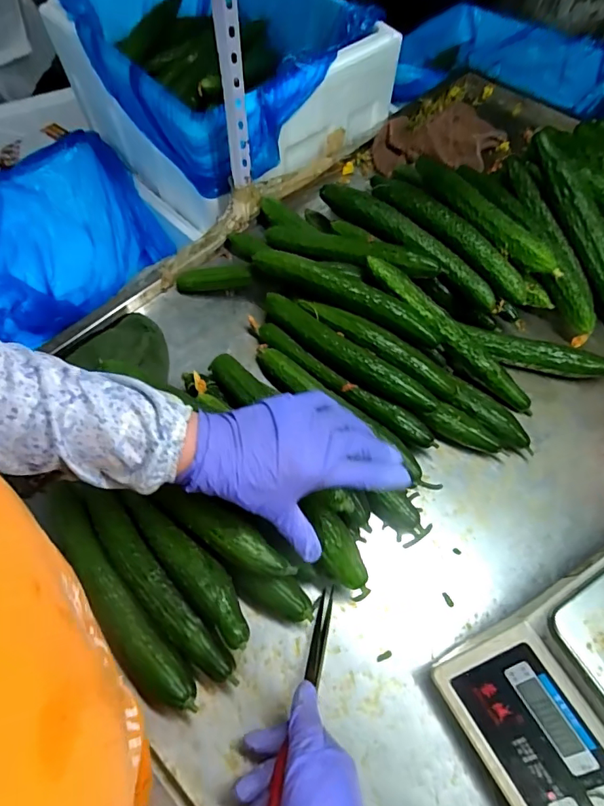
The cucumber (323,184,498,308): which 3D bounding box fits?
[{"bbox_3d":[0.131,-0.203,0.576,0.258,0.031,0.035,39,67,18],"label":"cucumber"}]

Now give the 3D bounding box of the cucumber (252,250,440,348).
[{"bbox_3d":[0.050,-0.128,0.543,0.230,0.039,0.031,28,64,13],"label":"cucumber"}]

